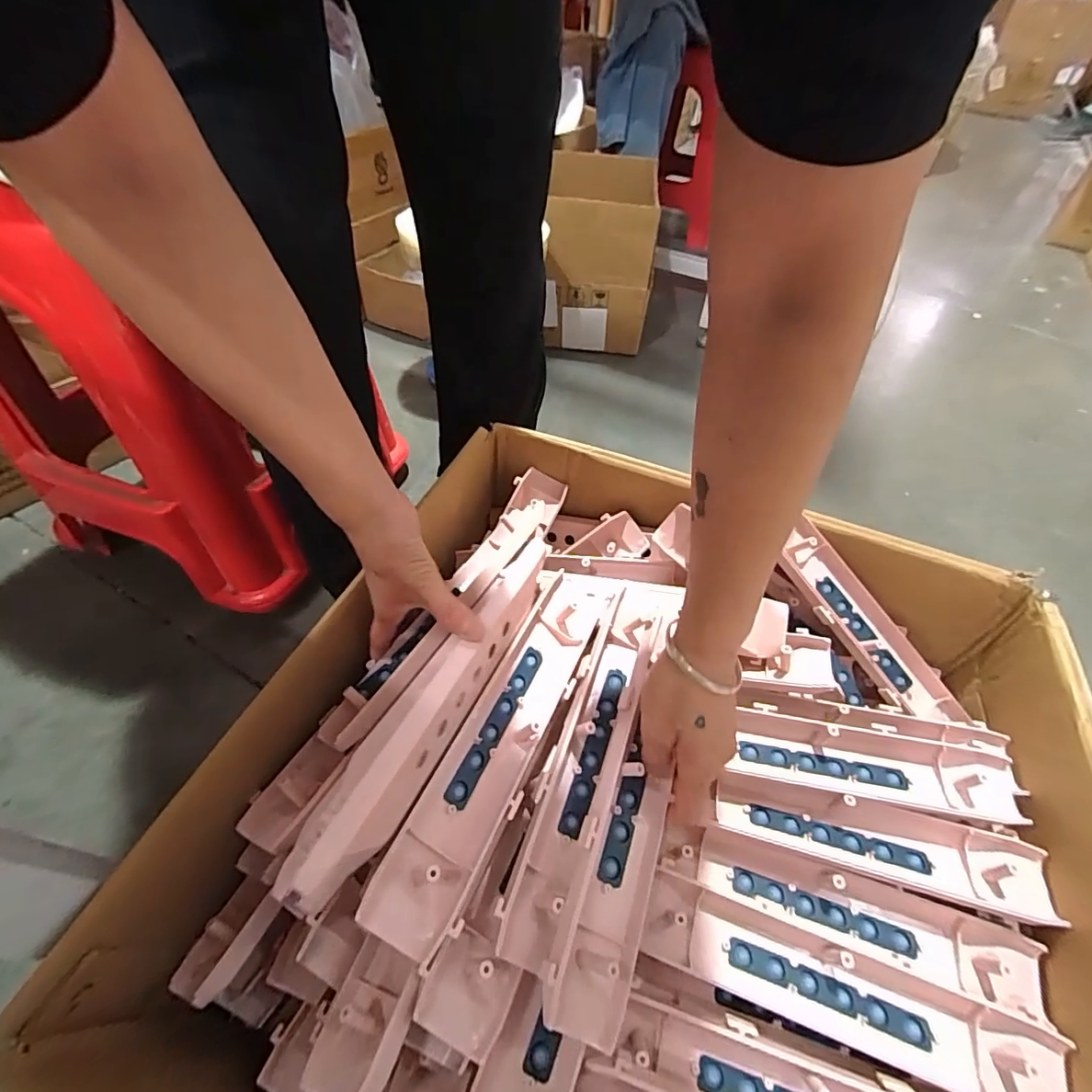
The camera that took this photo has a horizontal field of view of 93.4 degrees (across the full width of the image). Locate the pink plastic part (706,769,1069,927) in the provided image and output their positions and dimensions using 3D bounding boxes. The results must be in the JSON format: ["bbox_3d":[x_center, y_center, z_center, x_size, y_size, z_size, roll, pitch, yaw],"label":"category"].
[{"bbox_3d":[0.248,0.220,0.392,0.224,0.024,0.050,14,50,9],"label":"pink plastic part"}]

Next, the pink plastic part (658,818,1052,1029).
[{"bbox_3d":[0.215,0.265,0.379,0.258,0.031,0.051,17,50,11],"label":"pink plastic part"}]

